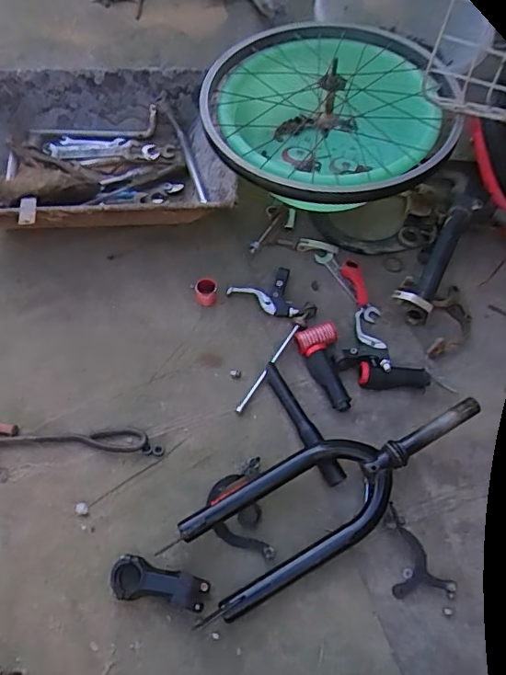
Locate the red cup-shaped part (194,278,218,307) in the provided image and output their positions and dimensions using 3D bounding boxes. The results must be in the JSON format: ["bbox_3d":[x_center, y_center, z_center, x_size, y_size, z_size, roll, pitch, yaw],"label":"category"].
[{"bbox_3d":[-0.075,-0.073,0.834,0.035,0.031,0.038,1,62,-2],"label":"red cup-shaped part"}]

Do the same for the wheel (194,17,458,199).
[{"bbox_3d":[0.102,-0.353,0.775,0.337,0.076,0.383,-24,68,0],"label":"wheel"}]

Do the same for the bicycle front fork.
[{"bbox_3d":[0.110,0.197,0.684,0.426,0.064,0.135,-26,66,-15],"label":"bicycle front fork"}]

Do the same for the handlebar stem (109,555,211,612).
[{"bbox_3d":[-0.116,0.307,0.646,0.117,0.039,0.046,13,63,5],"label":"handlebar stem"}]

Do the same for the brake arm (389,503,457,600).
[{"bbox_3d":[0.215,0.272,0.667,0.077,0.017,0.107,3,62,-1],"label":"brake arm"}]

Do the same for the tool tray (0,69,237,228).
[{"bbox_3d":[-0.279,-0.301,0.908,0.481,0.120,0.319,1,62,-2],"label":"tool tray"}]

